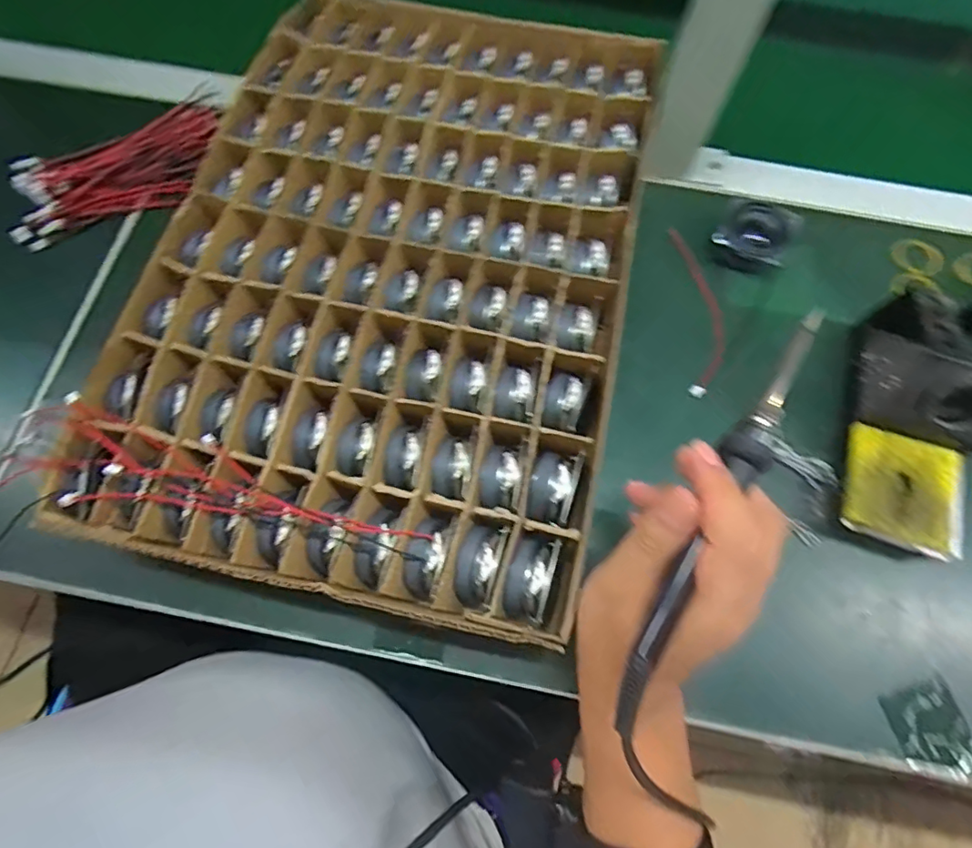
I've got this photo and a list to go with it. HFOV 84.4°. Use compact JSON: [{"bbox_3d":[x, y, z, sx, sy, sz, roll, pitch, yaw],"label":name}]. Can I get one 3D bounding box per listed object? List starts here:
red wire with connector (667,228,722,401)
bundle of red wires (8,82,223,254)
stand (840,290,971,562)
[{"bbox_3d":[0.160,-0.087,0.403,0.029,0.005,0.142,1,70,-1],"label":"red wire with connector"},{"bbox_3d":[-0.275,-0.192,0.406,0.175,0.026,0.073,-38,75,-14],"label":"bundle of red wires"},{"bbox_3d":[0.283,-0.008,0.340,0.078,0.072,0.170,21,71,6],"label":"stand"}]

